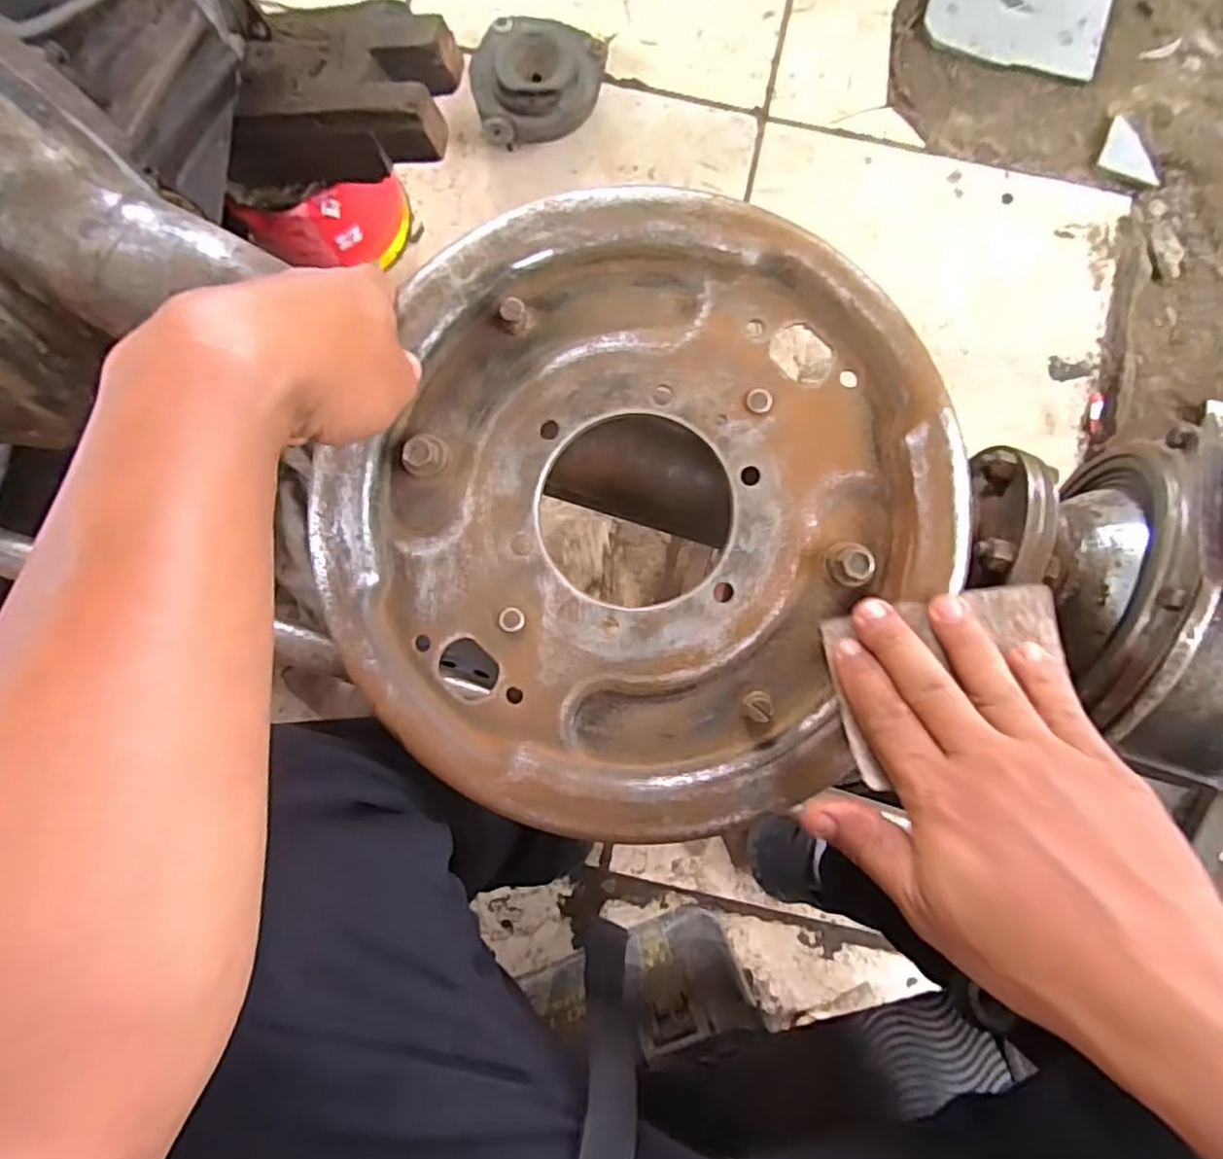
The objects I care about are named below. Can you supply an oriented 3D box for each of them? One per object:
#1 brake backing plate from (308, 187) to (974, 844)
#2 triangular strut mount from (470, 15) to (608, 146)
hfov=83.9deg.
[{"bbox_3d":[0.013,-0.032,0.321,0.265,0.030,0.286,0,85,-1],"label":"brake backing plate"},{"bbox_3d":[-0.081,-0.514,0.708,0.132,0.052,0.139,27,85,2],"label":"triangular strut mount"}]

